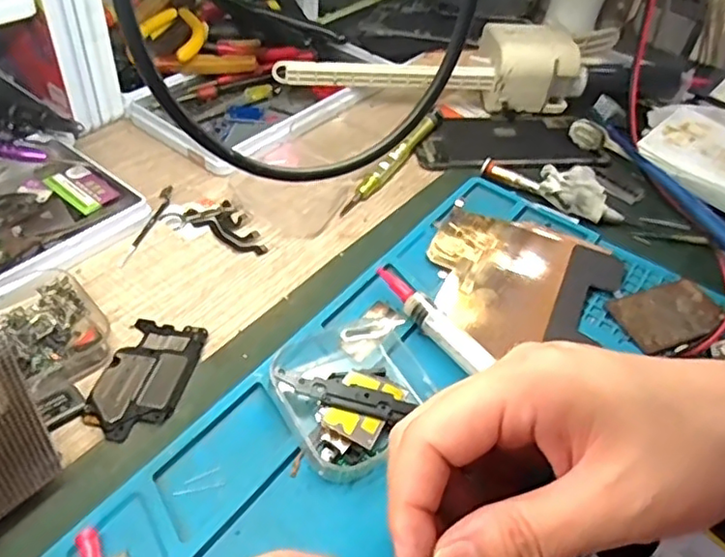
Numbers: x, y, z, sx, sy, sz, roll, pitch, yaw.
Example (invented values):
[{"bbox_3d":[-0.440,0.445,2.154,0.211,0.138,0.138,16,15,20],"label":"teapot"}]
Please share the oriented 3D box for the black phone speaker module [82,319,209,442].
[{"bbox_3d":[-0.098,0.043,0.280,0.038,0.006,0.063,10,43,5],"label":"black phone speaker module"}]

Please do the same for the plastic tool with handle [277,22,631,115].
[{"bbox_3d":[0.058,-0.165,0.475,0.237,0.053,0.068,5,43,0],"label":"plastic tool with handle"}]

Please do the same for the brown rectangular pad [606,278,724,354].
[{"bbox_3d":[0.165,0.018,0.331,0.059,0.004,0.036,-13,46,-18],"label":"brown rectangular pad"}]

